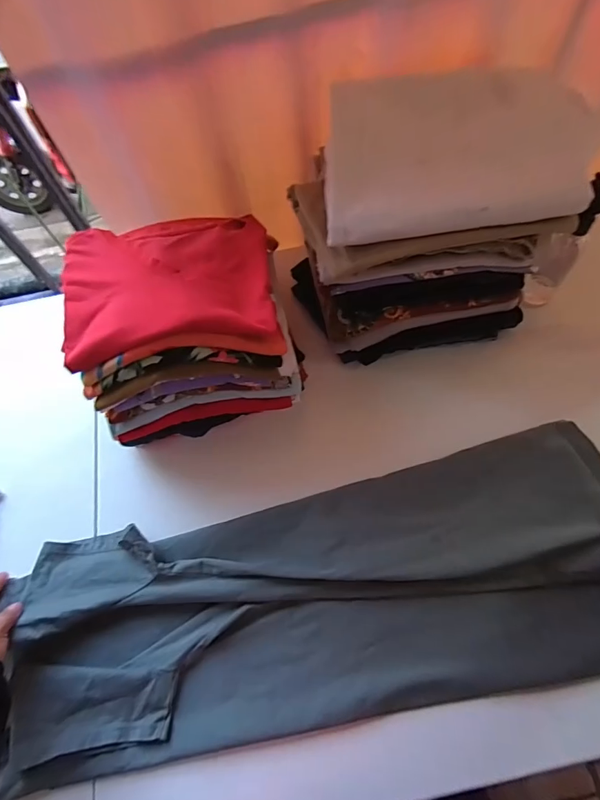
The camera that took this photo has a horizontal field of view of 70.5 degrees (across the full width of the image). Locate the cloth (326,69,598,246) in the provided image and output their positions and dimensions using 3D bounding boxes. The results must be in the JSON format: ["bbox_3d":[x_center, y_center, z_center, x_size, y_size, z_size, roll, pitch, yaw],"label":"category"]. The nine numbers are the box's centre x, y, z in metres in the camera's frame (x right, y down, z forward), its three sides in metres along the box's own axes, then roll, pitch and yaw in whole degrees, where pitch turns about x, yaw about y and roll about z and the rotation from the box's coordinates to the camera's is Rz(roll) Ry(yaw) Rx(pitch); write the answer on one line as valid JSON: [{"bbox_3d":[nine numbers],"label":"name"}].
[{"bbox_3d":[0.166,-0.273,0.465,0.270,0.057,0.191,-1,65,2],"label":"cloth"}]

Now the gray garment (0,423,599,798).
[{"bbox_3d":[0.029,0.228,0.488,0.690,0.044,0.254,-12,65,-1],"label":"gray garment"}]

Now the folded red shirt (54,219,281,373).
[{"bbox_3d":[-0.145,-0.131,0.466,0.222,0.050,0.180,-10,65,-1],"label":"folded red shirt"}]

